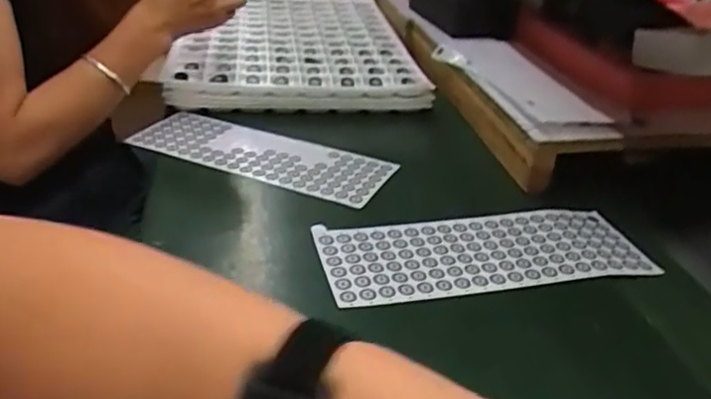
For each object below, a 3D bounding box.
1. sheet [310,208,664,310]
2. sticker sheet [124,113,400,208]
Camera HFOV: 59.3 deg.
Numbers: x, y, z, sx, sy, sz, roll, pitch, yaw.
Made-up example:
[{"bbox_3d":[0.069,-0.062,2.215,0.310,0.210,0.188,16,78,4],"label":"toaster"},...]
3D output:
[{"bbox_3d":[0.117,0.049,0.573,0.292,0.008,0.107,-4,35,-11],"label":"sheet"},{"bbox_3d":[-0.112,-0.054,0.734,0.310,0.010,0.106,14,34,20],"label":"sticker sheet"}]

